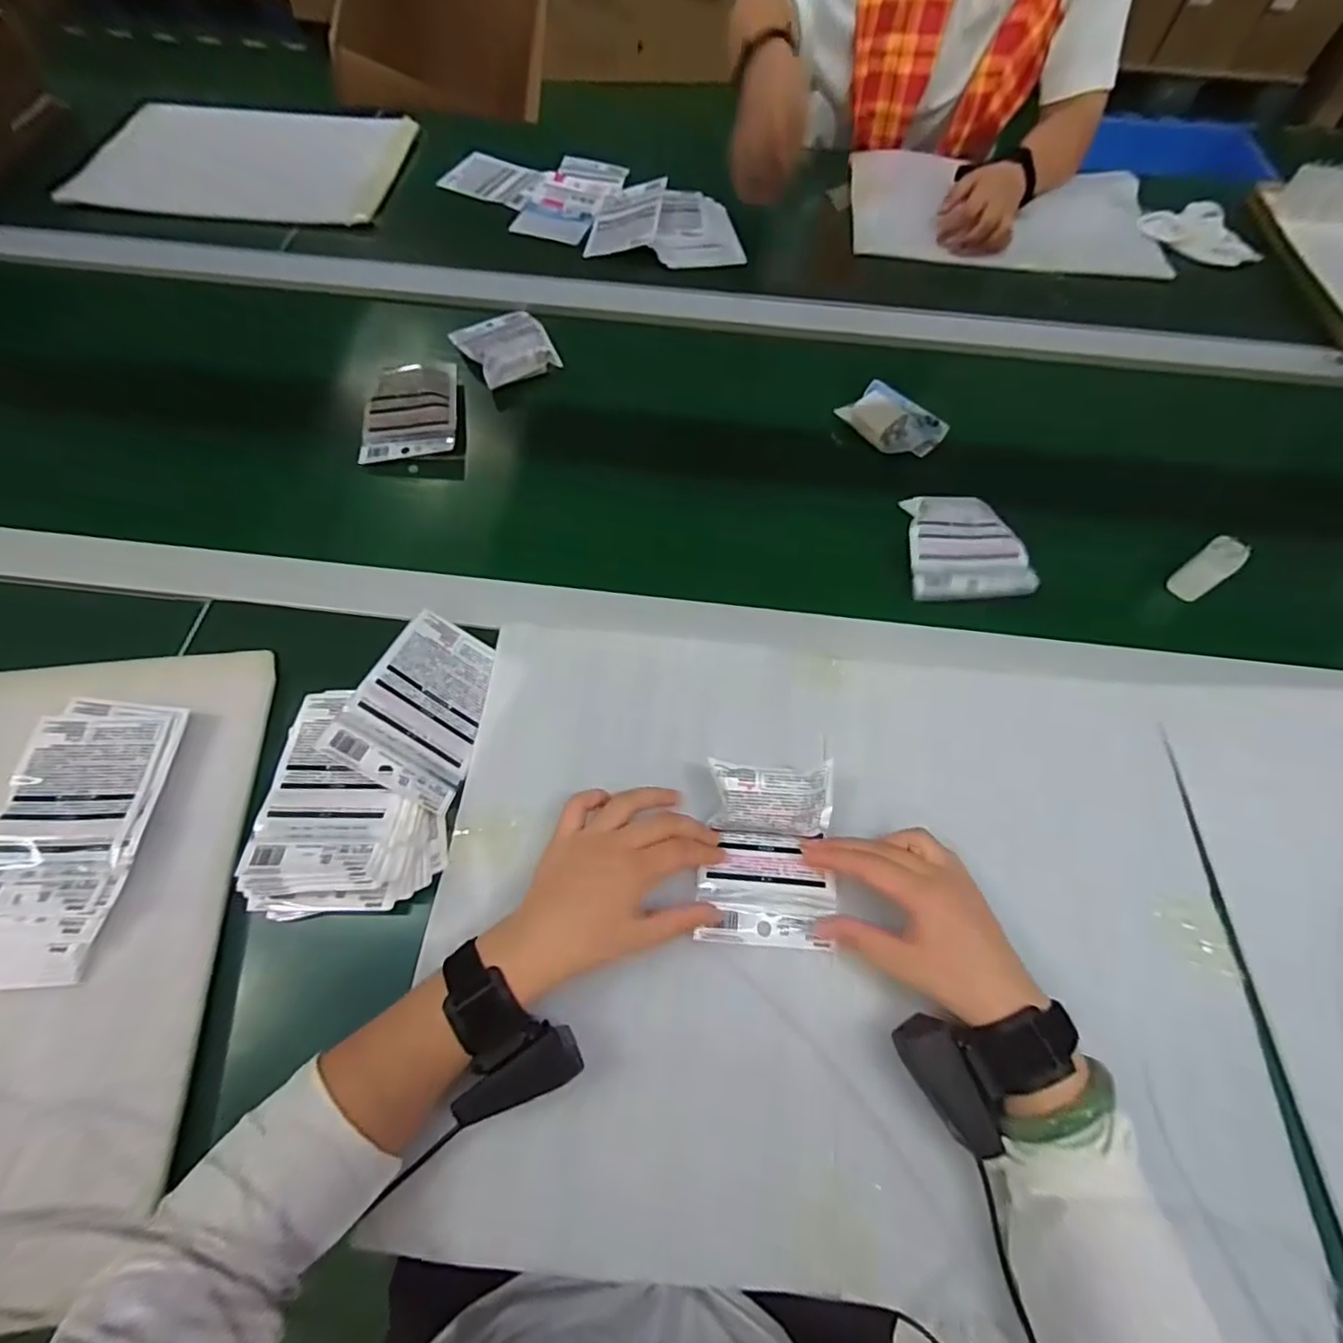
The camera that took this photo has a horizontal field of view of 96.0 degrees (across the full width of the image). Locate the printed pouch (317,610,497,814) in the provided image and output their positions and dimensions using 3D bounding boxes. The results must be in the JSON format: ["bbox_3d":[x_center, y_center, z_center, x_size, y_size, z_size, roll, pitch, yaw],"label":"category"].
[{"bbox_3d":[-0.185,0.025,0.462,0.093,0.005,0.137,36,50,-24],"label":"printed pouch"}]

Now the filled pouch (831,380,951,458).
[{"bbox_3d":[0.237,-0.267,0.647,0.100,0.023,0.068,38,69,16],"label":"filled pouch"}]

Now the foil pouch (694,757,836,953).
[{"bbox_3d":[0.069,0.128,0.423,0.090,0.037,0.118,5,70,1],"label":"foil pouch"}]

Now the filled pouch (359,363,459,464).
[{"bbox_3d":[-0.274,-0.273,0.631,0.094,0.025,0.118,-3,74,-9],"label":"filled pouch"}]

